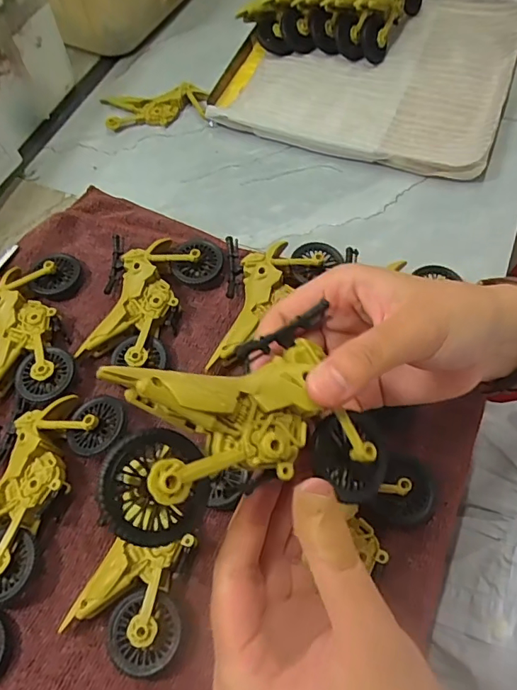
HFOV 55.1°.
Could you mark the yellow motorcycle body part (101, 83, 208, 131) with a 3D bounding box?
[{"bbox_3d":[-0.094,-0.215,0.446,0.092,0.015,0.036,-5,62,0],"label":"yellow motorcycle body part"}]

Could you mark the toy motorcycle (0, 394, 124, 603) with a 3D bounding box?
[{"bbox_3d":[-0.132,0.074,0.280,0.065,0.022,0.114,21,65,13],"label":"toy motorcycle"}]

